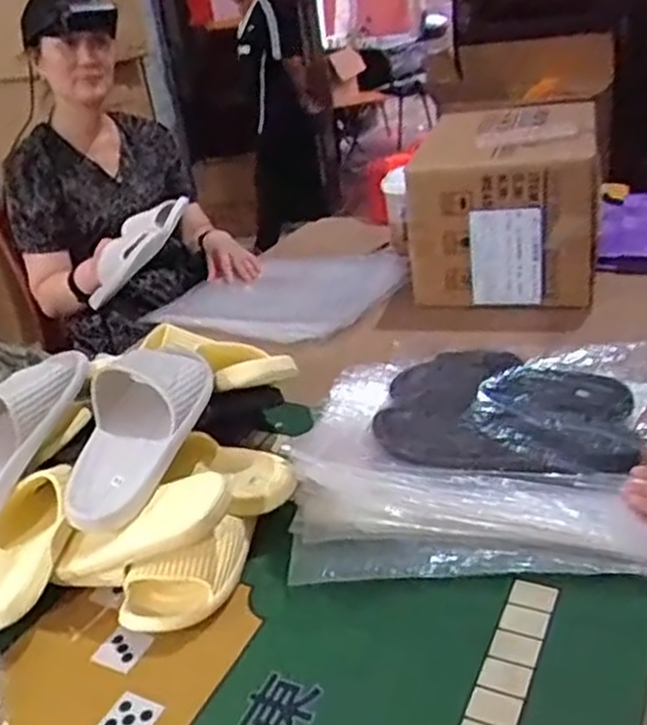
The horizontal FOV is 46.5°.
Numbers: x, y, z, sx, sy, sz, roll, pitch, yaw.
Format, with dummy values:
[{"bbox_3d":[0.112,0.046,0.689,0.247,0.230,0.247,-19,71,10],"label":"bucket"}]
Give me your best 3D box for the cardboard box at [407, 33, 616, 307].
[{"bbox_3d":[0.319,-0.280,1.334,0.308,0.269,0.364,-1,27,13],"label":"cardboard box"}]

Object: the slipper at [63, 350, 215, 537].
[{"bbox_3d":[-0.198,0.064,0.818,0.104,0.091,0.220,8,61,29],"label":"slipper"}]

